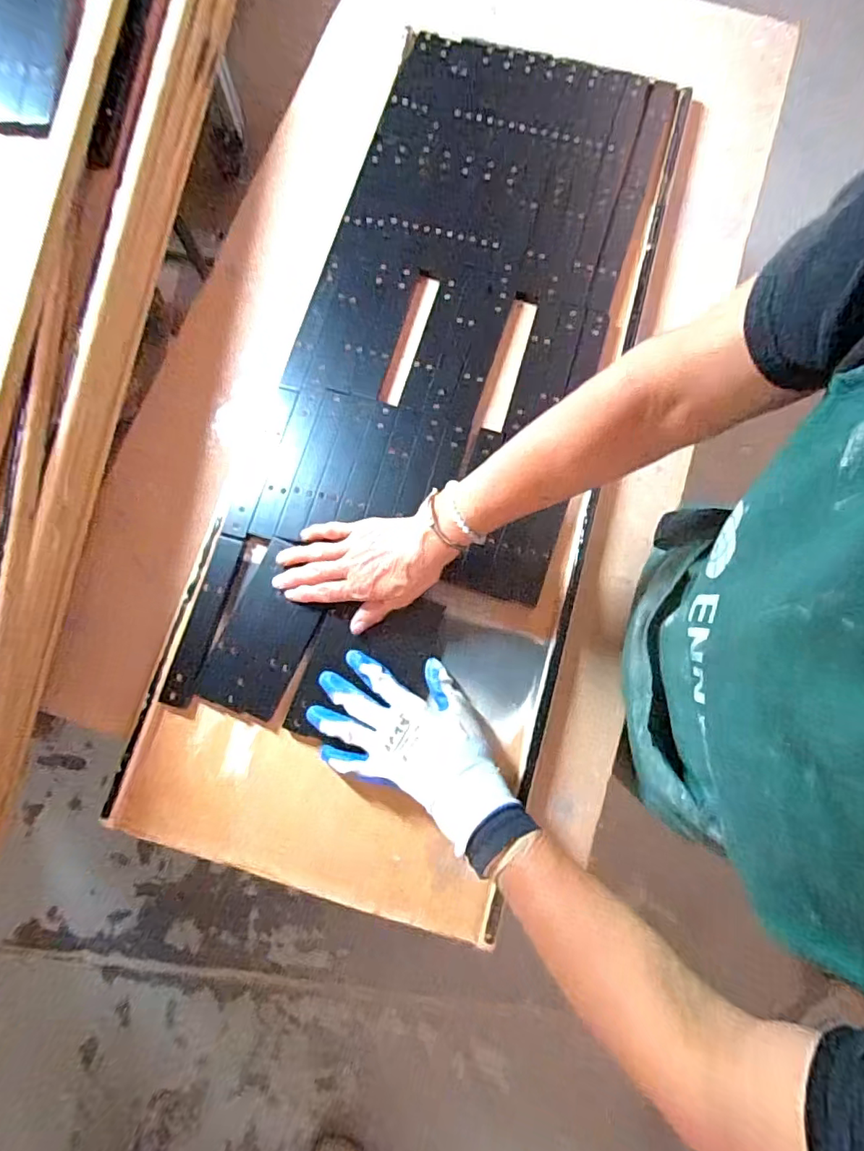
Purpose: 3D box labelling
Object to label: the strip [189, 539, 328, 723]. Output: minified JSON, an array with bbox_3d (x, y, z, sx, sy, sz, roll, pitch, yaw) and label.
[{"bbox_3d":[-0.177,0.059,0.571,0.091,0.009,0.180,25,80,5],"label":"strip"}]

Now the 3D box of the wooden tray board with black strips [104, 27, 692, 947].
[{"bbox_3d":[0.010,-0.195,0.623,0.405,0.030,1.065,17,79,4],"label":"wooden tray board with black strips"}]

